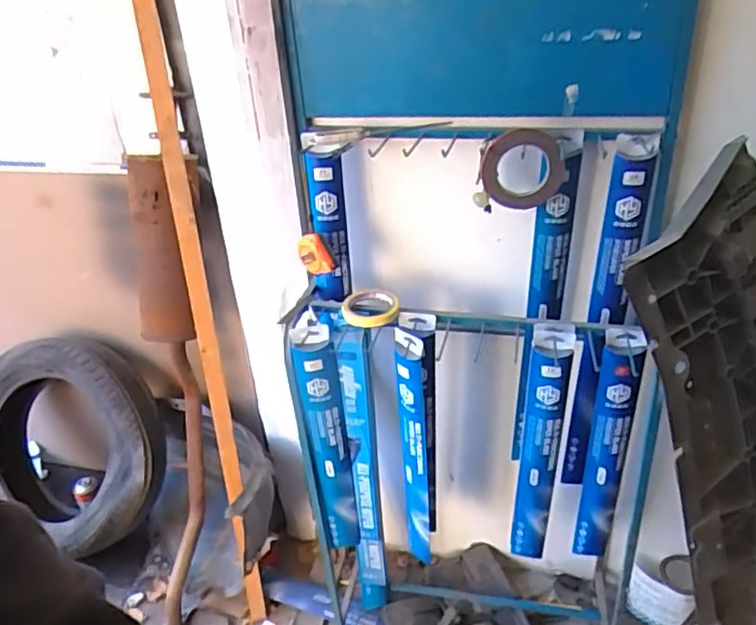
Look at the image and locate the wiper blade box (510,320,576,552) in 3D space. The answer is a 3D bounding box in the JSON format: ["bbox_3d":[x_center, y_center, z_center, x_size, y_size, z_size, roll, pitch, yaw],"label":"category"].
[{"bbox_3d":[0.294,0.252,1.147,0.067,0.523,0.054,18,40,31],"label":"wiper blade box"}]

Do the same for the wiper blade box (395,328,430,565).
[{"bbox_3d":[0.067,0.270,1.176,0.048,0.539,0.061,-4,33,1],"label":"wiper blade box"}]

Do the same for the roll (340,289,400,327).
[{"bbox_3d":[-0.016,-0.009,1.086,0.094,0.024,0.094,-3,33,2],"label":"roll"}]

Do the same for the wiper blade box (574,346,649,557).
[{"bbox_3d":[0.412,0.261,1.152,0.070,0.501,0.045,10,36,21],"label":"wiper blade box"}]

